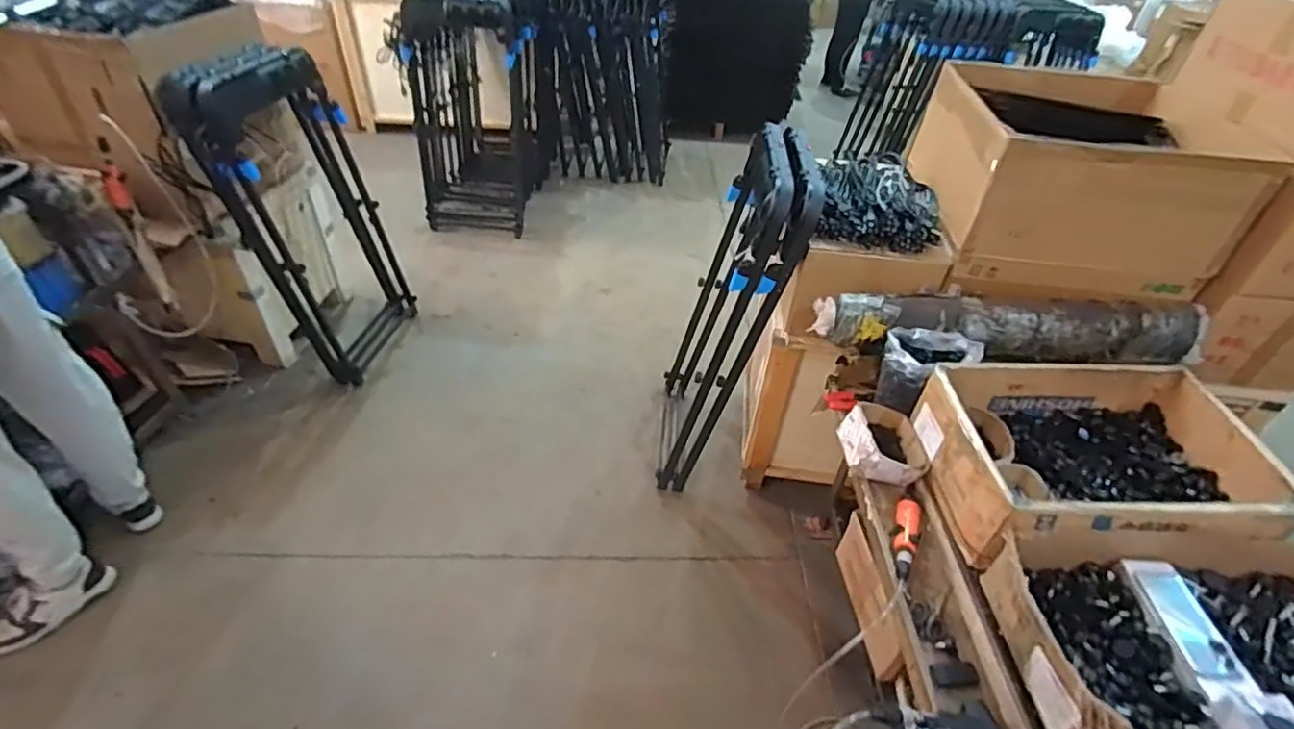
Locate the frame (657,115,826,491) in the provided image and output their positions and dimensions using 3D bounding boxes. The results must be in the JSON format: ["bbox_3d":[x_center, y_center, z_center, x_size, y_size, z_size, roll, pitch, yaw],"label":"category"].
[{"bbox_3d":[0.222,-0.138,1.826,0.133,1.069,0.547,12,43,-7],"label":"frame"}]

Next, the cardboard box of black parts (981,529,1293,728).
[{"bbox_3d":[0.846,0.421,0.904,0.605,0.120,0.340,0,41,-4],"label":"cardboard box of black parts"}]

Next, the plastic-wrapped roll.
[{"bbox_3d":[0.842,-0.081,1.385,0.912,0.107,0.142,2,41,-1],"label":"plastic-wrapped roll"}]

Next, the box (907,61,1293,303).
[{"bbox_3d":[1.006,-0.477,1.498,0.606,0.307,0.607,6,41,3],"label":"box"}]

